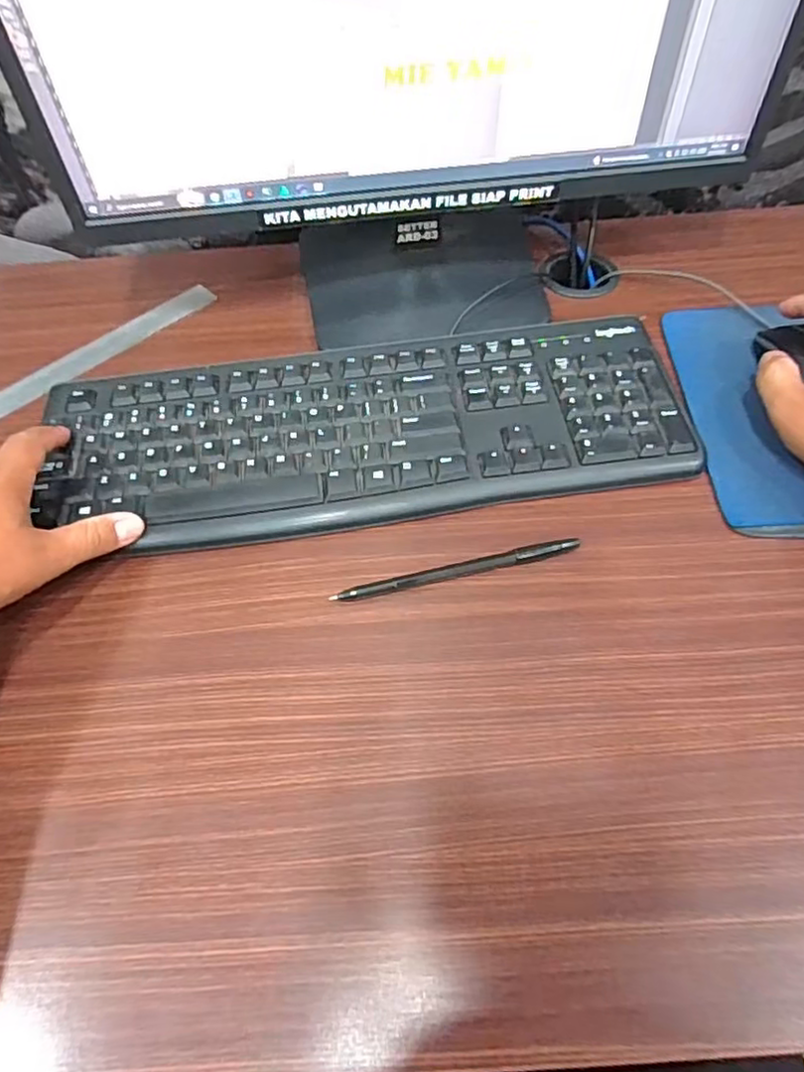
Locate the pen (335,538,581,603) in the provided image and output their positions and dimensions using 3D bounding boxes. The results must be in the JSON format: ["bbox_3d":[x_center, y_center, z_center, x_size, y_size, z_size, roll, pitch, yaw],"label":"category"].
[{"bbox_3d":[0.033,0.020,0.382,0.148,0.005,0.010,-12,56,-5],"label":"pen"}]

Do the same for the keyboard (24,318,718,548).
[{"bbox_3d":[-0.023,-0.074,0.438,0.416,0.020,0.147,-6,56,-1],"label":"keyboard"}]

